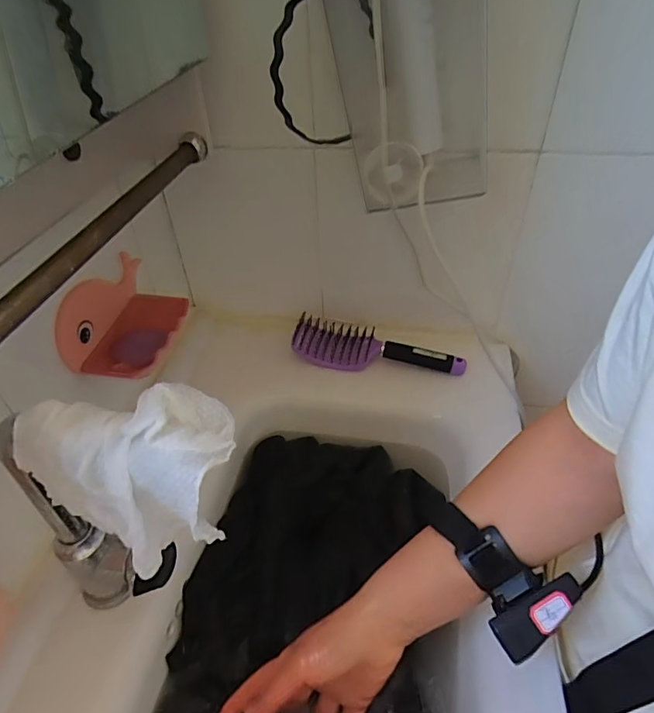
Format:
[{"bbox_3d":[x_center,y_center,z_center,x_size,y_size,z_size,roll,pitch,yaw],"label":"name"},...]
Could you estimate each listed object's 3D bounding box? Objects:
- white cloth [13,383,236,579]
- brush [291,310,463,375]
[{"bbox_3d":[-0.120,0.071,0.284,0.130,0.082,0.088,-2,43,1],"label":"white cloth"},{"bbox_3d":[0.072,-0.009,0.671,0.238,0.040,0.075,10,44,13],"label":"brush"}]

